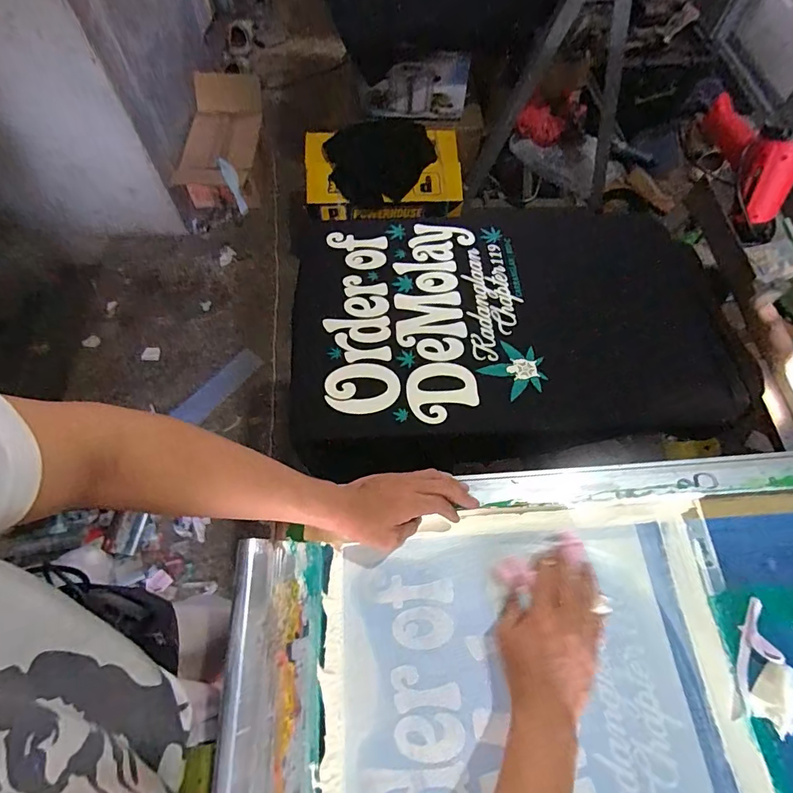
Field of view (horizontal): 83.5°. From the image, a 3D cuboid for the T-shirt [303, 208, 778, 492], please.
[{"bbox_3d":[0.184,-0.120,0.692,0.671,0.034,0.448,-2,64,-3],"label":"T-shirt"}]

